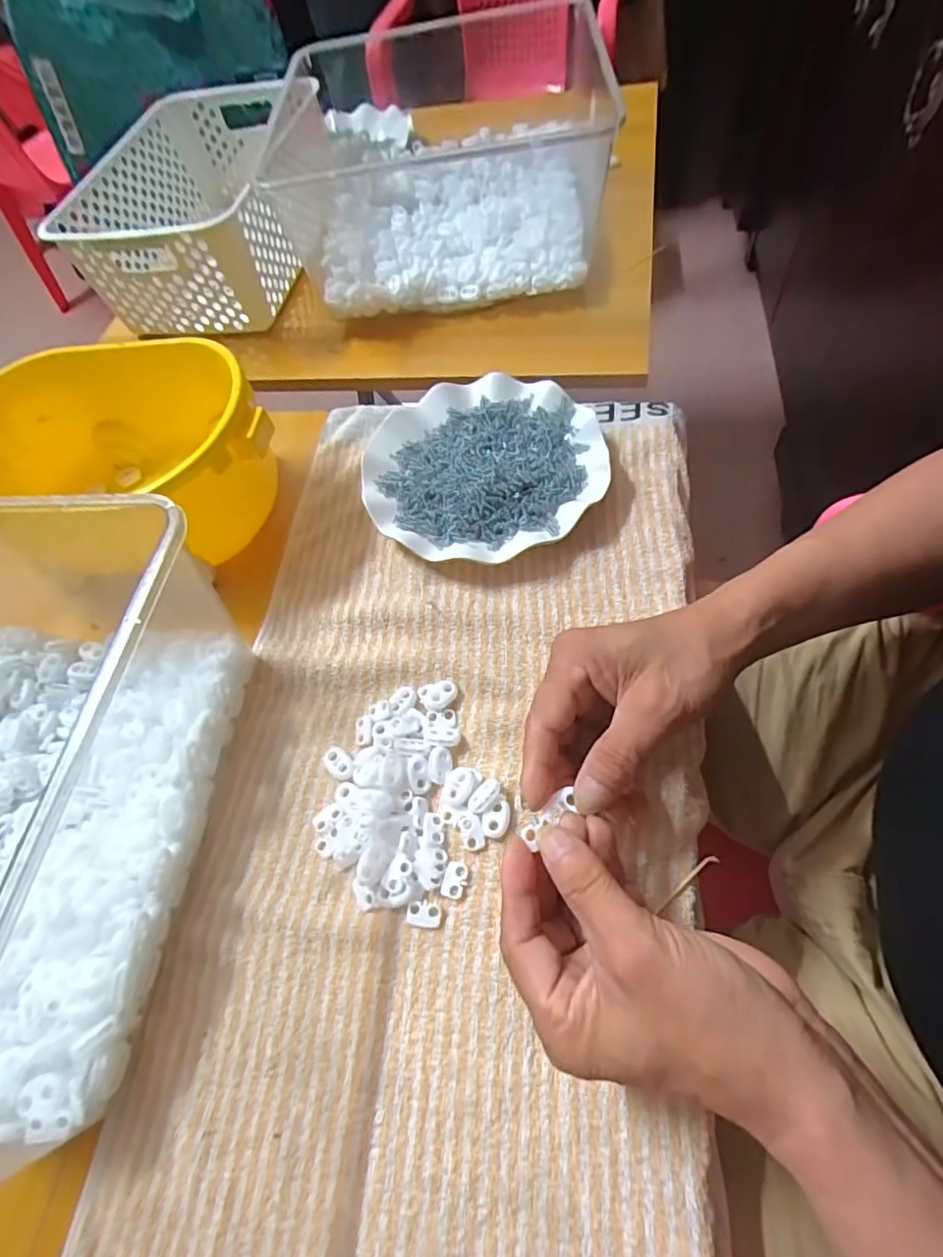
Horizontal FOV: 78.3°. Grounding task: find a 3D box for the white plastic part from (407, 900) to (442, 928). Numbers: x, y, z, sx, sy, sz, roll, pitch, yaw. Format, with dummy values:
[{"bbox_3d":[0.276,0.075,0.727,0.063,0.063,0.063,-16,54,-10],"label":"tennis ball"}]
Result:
[{"bbox_3d":[-0.025,0.153,0.310,0.019,0.004,0.012,4,61,12],"label":"white plastic part"}]

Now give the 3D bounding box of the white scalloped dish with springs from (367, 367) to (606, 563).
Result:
[{"bbox_3d":[0.009,-0.128,0.442,0.179,0.024,0.177,-4,60,7],"label":"white scalloped dish with springs"}]

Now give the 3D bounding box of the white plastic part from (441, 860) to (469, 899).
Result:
[{"bbox_3d":[-0.009,0.137,0.316,0.012,0.004,0.018,10,63,15],"label":"white plastic part"}]

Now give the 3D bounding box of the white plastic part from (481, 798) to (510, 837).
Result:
[{"bbox_3d":[0.014,0.107,0.328,0.015,0.004,0.021,5,62,13],"label":"white plastic part"}]

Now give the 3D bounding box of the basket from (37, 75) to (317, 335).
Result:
[{"bbox_3d":[-0.280,-0.453,0.626,0.203,0.104,0.305,1,61,11],"label":"basket"}]

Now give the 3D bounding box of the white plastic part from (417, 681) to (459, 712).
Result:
[{"bbox_3d":[-0.022,0.042,0.367,0.025,0.005,0.019,-11,59,3],"label":"white plastic part"}]

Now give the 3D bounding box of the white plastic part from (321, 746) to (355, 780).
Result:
[{"bbox_3d":[-0.082,0.082,0.357,0.015,0.004,0.023,-42,62,-14],"label":"white plastic part"}]

